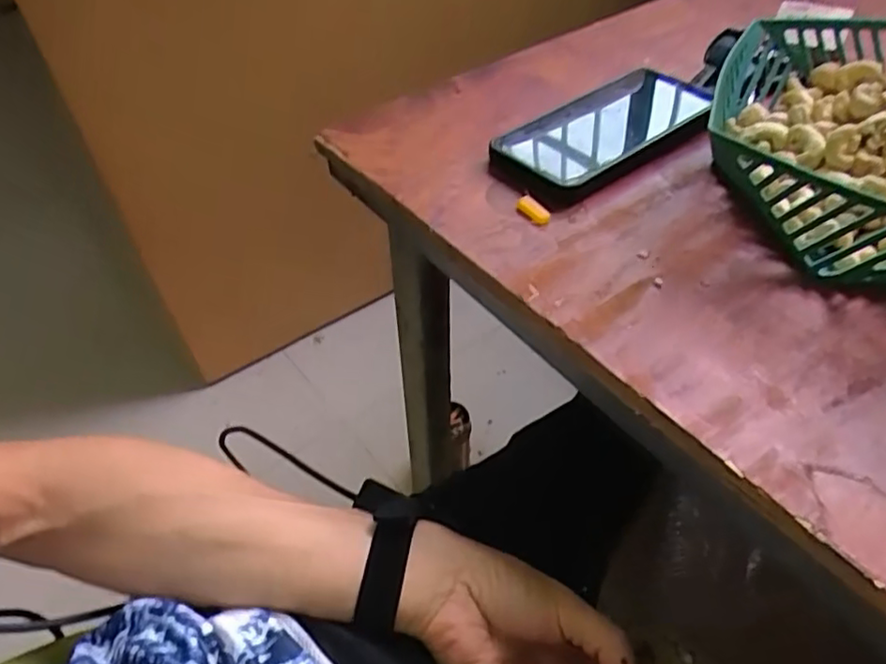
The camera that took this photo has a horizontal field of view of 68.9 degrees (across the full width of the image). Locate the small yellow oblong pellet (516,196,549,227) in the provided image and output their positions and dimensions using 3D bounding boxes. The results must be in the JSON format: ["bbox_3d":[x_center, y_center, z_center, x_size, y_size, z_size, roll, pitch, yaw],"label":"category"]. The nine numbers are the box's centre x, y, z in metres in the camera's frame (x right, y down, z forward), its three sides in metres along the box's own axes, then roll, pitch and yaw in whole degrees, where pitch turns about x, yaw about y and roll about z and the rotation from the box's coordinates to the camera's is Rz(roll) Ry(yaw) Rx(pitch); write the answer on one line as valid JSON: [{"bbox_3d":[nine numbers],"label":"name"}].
[{"bbox_3d":[0.053,-0.071,0.382,0.022,0.010,0.009,40,62,20],"label":"small yellow oblong pellet"}]

